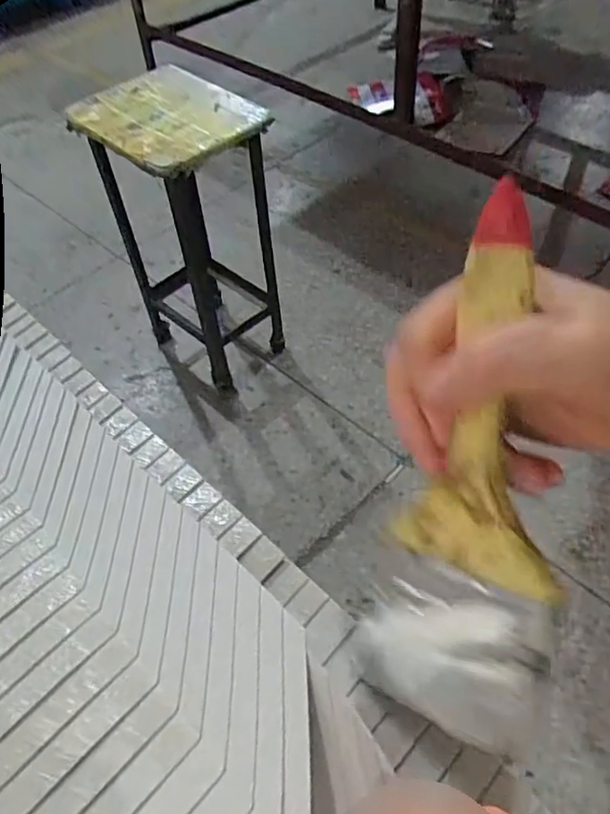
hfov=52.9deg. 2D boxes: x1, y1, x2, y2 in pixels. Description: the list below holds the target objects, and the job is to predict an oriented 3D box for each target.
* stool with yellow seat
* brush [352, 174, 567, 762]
[{"bbox_3d":[-0.224,-0.320,1.226,0.228,0.556,0.330,-35,55,-22],"label":"stool with yellow seat"},{"bbox_3d":[0.057,0.024,0.220,0.058,0.189,0.036,5,9,8],"label":"brush"}]

